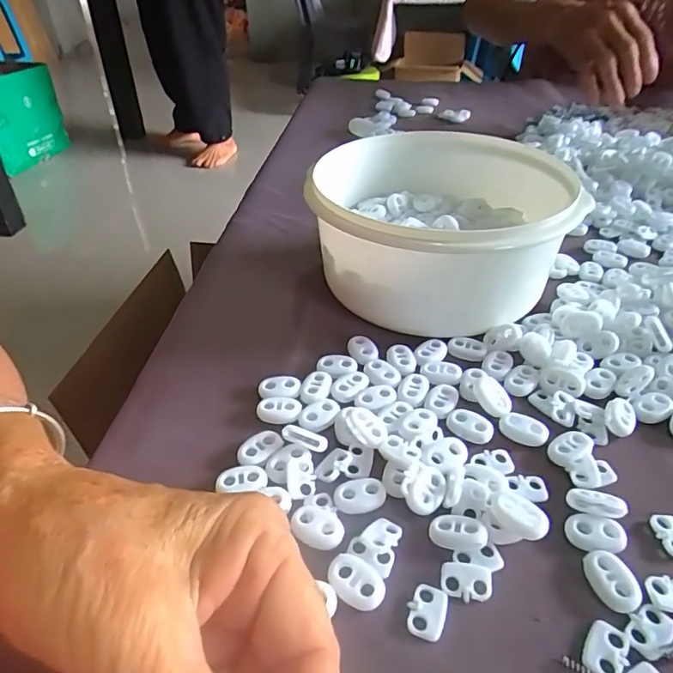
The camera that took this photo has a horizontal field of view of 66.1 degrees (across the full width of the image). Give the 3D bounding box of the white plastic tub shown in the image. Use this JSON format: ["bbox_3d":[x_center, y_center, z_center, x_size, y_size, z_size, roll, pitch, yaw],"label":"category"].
[{"bbox_3d":[0.066,-0.068,0.332,0.147,0.073,0.155,0,38,0],"label":"white plastic tub"}]

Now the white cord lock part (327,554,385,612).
[{"bbox_3d":[0.007,0.092,0.193,0.021,0.008,0.015,21,43,25],"label":"white cord lock part"}]

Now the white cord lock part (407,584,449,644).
[{"bbox_3d":[0.033,0.099,0.187,0.013,0.004,0.018,13,40,16],"label":"white cord lock part"}]

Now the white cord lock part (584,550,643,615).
[{"bbox_3d":[0.102,0.090,0.192,0.015,0.005,0.022,-15,40,-17],"label":"white cord lock part"}]

